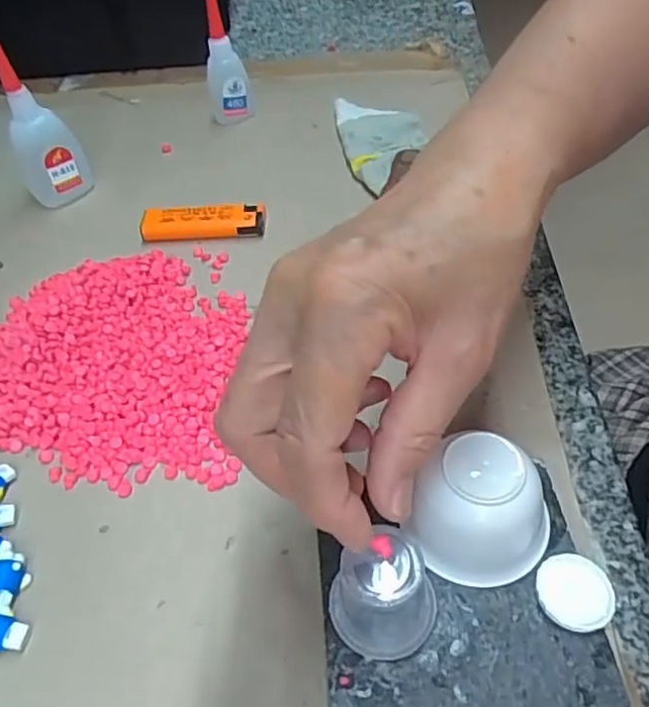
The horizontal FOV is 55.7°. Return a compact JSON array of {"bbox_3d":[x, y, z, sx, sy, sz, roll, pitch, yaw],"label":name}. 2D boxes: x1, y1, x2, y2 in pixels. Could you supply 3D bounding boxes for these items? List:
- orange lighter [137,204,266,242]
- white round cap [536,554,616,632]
[{"bbox_3d":[-0.080,-0.087,0.403,0.081,0.014,0.019,-1,49,4],"label":"orange lighter"},{"bbox_3d":[0.090,0.086,0.222,0.026,0.004,0.026,-2,51,3],"label":"white round cap"}]

